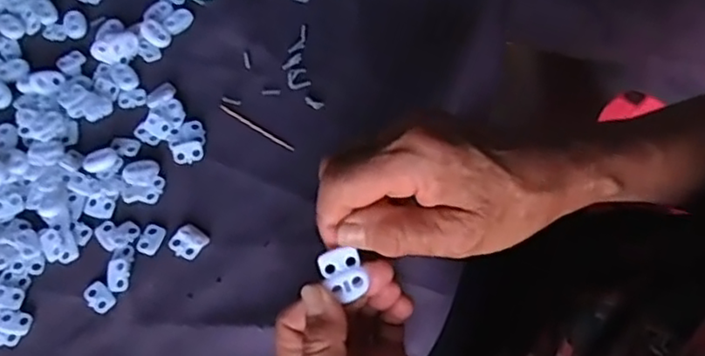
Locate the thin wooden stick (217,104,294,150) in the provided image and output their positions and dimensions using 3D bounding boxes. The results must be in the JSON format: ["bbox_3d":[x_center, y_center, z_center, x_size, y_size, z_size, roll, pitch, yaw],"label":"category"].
[{"bbox_3d":[-0.063,-0.034,0.429,0.059,0.004,0.004,31,68,14],"label":"thin wooden stick"}]

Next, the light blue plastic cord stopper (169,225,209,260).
[{"bbox_3d":[-0.098,0.037,0.391,0.020,0.004,0.019,34,69,15],"label":"light blue plastic cord stopper"}]

